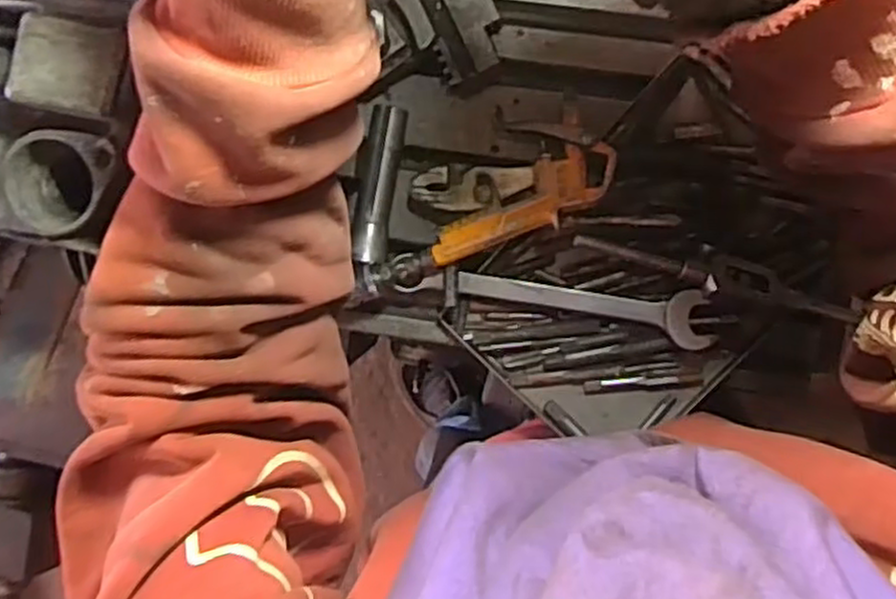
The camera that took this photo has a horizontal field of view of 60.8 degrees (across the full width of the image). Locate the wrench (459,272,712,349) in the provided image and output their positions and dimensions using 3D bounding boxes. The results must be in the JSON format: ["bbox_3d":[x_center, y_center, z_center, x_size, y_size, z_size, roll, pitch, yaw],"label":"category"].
[{"bbox_3d":[0.089,0.002,0.499,0.163,0.015,0.034,9,97,4],"label":"wrench"}]

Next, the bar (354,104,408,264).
[{"bbox_3d":[-0.046,-0.077,0.515,0.022,0.019,0.103,9,97,4],"label":"bar"}]

